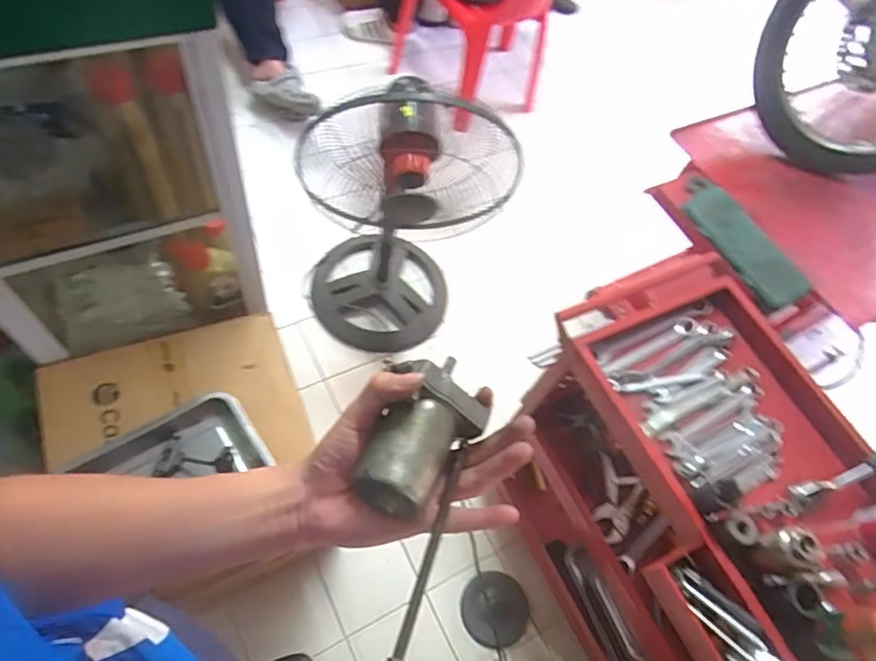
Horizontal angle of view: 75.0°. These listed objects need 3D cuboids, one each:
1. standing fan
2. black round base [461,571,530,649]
[{"bbox_3d":[-0.099,-0.289,1.375,0.436,0.826,0.330,-7,62,-14],"label":"standing fan"},{"bbox_3d":[0.133,0.650,1.333,0.148,0.024,0.154,4,60,-8],"label":"black round base"}]

